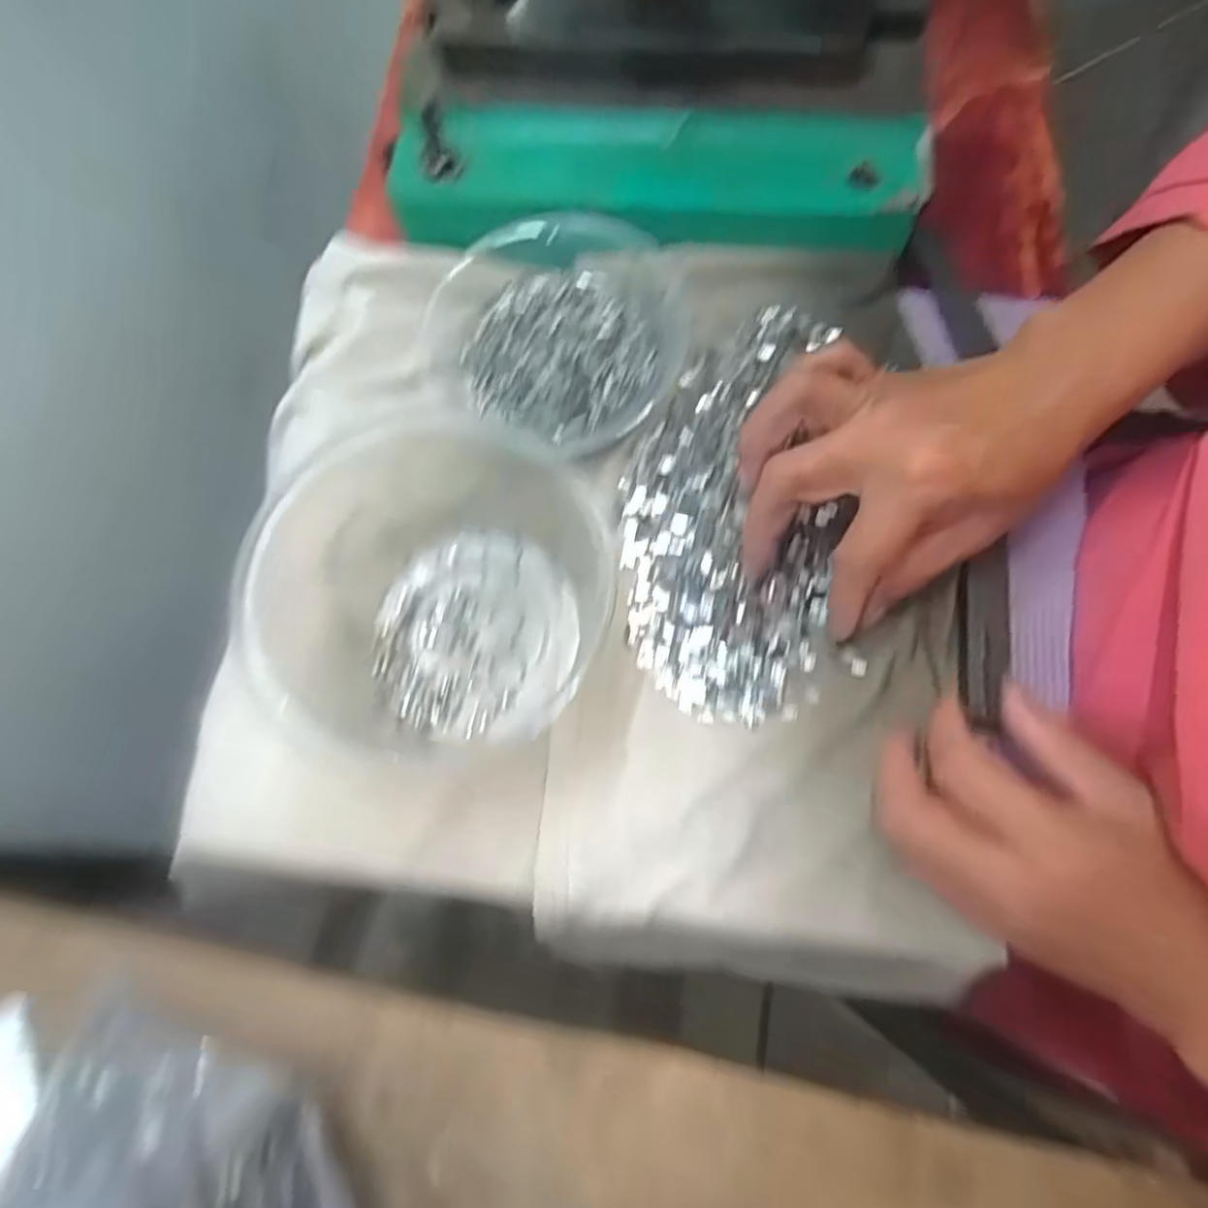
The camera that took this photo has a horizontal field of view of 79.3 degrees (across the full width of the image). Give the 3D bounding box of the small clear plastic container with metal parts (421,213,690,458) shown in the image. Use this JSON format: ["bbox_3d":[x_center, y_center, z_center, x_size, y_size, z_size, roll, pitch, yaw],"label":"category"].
[{"bbox_3d":[-0.030,-0.129,0.354,0.135,0.033,0.124,9,73,7],"label":"small clear plastic container with metal parts"}]

